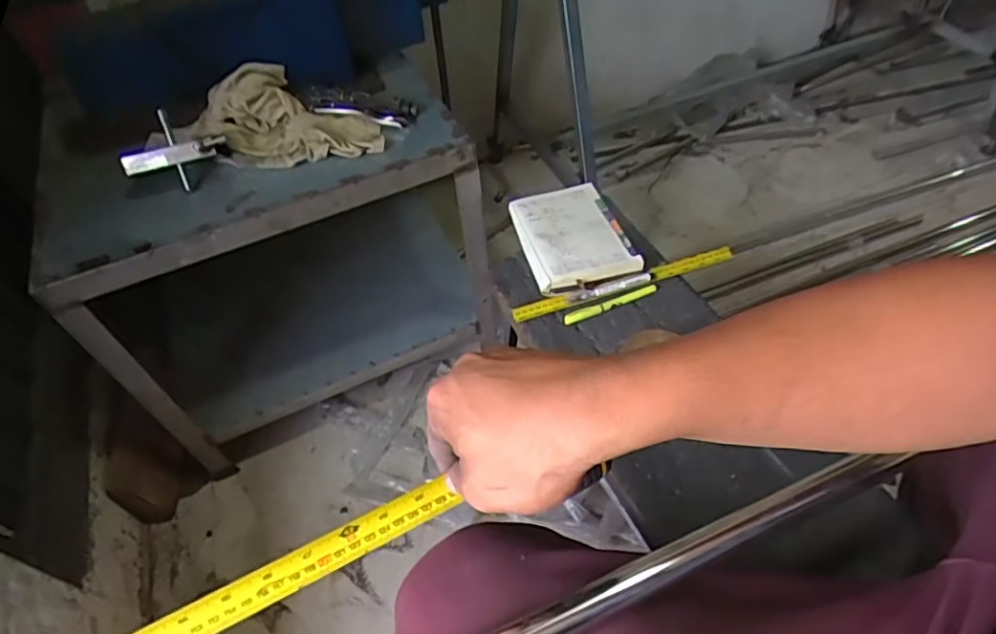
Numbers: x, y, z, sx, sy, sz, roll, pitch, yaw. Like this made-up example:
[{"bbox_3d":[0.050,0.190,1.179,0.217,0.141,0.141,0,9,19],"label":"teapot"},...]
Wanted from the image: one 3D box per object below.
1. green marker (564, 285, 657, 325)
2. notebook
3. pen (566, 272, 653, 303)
[{"bbox_3d":[0.159,-0.017,0.841,0.137,0.015,0.013,-17,51,-9],"label":"green marker"},{"bbox_3d":[0.114,-0.126,0.924,0.149,0.030,0.208,-13,50,-6],"label":"notebook"},{"bbox_3d":[0.160,-0.042,0.857,0.126,0.014,0.015,-13,50,-6],"label":"pen"}]

